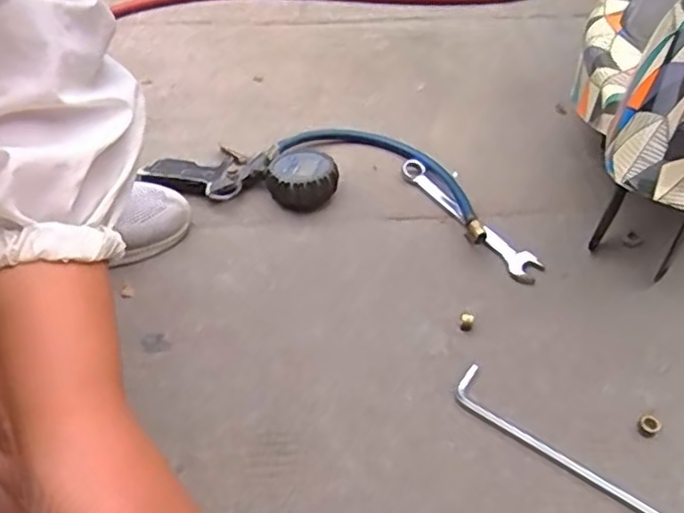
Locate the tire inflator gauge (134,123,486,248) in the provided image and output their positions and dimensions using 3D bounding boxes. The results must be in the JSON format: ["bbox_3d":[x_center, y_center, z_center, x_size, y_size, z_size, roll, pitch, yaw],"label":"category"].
[{"bbox_3d":[-0.024,-0.099,0.697,0.349,0.039,0.156,9,49,7],"label":"tire inflator gauge"}]

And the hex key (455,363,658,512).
[{"bbox_3d":[0.168,0.147,0.502,0.185,0.014,0.029,32,55,25],"label":"hex key"}]

